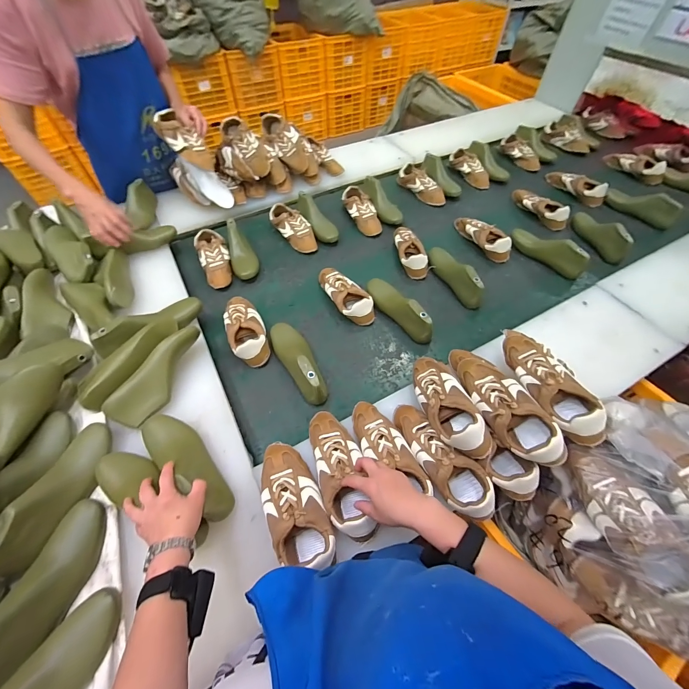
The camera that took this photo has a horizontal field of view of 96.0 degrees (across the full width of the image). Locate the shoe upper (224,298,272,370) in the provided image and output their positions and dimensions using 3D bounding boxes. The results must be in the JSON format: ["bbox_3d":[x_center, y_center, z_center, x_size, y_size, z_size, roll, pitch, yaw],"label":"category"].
[{"bbox_3d":[-0.255,-0.047,0.794,0.089,0.067,0.208,-18,58,-12],"label":"shoe upper"}]

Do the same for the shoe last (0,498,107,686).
[{"bbox_3d":[-0.450,0.356,0.455,0.078,0.078,0.231,10,57,6],"label":"shoe last"}]

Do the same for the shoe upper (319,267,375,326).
[{"bbox_3d":[-0.006,-0.144,0.867,0.084,0.065,0.229,-31,62,-19],"label":"shoe upper"}]

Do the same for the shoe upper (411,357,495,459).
[{"bbox_3d":[0.197,0.104,0.605,0.090,0.067,0.233,-13,45,-9],"label":"shoe upper"}]

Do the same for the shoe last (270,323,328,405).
[{"bbox_3d":[-0.112,0.030,0.736,0.068,0.082,0.241,-29,61,-18],"label":"shoe last"}]

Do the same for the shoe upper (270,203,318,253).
[{"bbox_3d":[-0.167,-0.389,1.037,0.081,0.064,0.223,-35,63,-21],"label":"shoe upper"}]

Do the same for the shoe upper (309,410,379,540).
[{"bbox_3d":[-0.005,0.220,0.559,0.087,0.062,0.223,-13,56,-9],"label":"shoe upper"}]

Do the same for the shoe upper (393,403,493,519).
[{"bbox_3d":[0.174,0.204,0.568,0.084,0.074,0.234,-29,61,-18],"label":"shoe upper"}]

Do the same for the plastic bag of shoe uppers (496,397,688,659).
[{"bbox_3d":[0.576,0.302,0.550,0.443,0.236,0.374,-27,61,-17],"label":"plastic bag of shoe uppers"}]

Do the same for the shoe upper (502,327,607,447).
[{"bbox_3d":[0.384,0.056,0.586,0.099,0.076,0.263,-8,57,-6],"label":"shoe upper"}]

